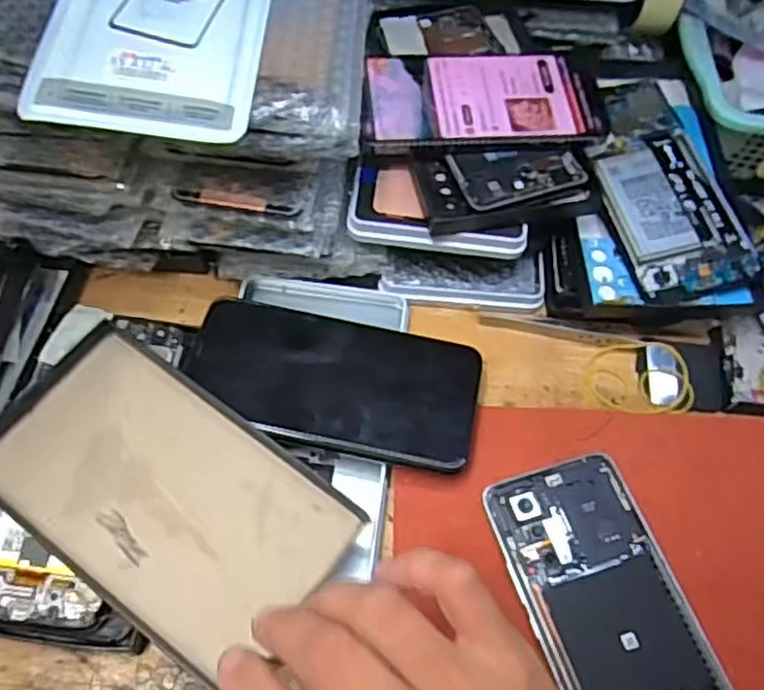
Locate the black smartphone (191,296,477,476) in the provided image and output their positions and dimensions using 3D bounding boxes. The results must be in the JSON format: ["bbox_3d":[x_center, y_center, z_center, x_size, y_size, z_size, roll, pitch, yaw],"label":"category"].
[{"bbox_3d":[-0.025,0.017,0.373,0.151,0.013,0.078,13,65,3],"label":"black smartphone"}]

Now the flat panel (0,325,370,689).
[{"bbox_3d":[-0.104,0.070,0.337,0.168,0.010,0.099,34,68,13],"label":"flat panel"}]

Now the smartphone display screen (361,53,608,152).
[{"bbox_3d":[0.057,-0.143,0.408,0.136,0.009,0.065,-3,65,-4],"label":"smartphone display screen"}]

